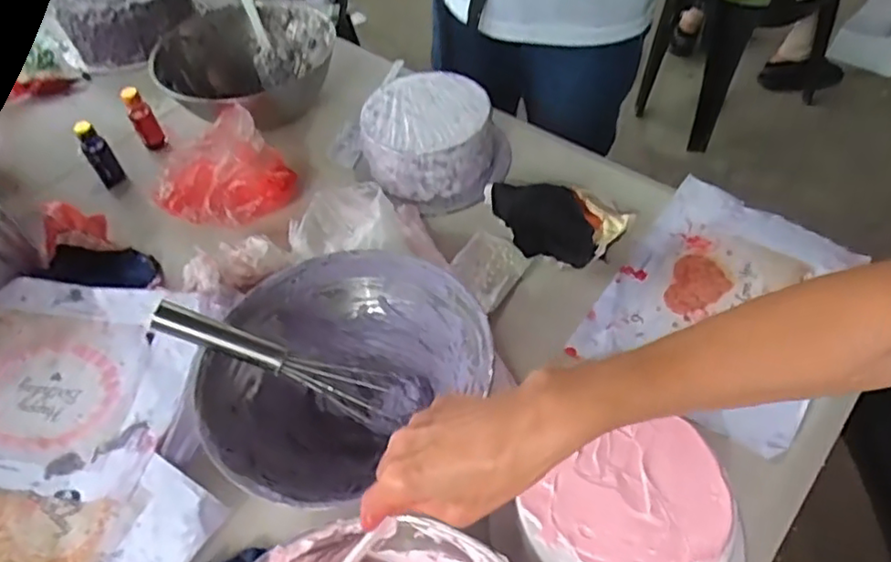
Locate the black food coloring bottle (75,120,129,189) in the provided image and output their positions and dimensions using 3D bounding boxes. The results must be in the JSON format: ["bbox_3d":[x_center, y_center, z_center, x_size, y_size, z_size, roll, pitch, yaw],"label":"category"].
[{"bbox_3d":[-0.441,-0.166,0.800,0.031,0.081,0.037,-34,57,-20],"label":"black food coloring bottle"}]

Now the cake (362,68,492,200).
[{"bbox_3d":[-0.022,-0.178,0.763,0.150,0.075,0.152,-2,52,3],"label":"cake"}]

